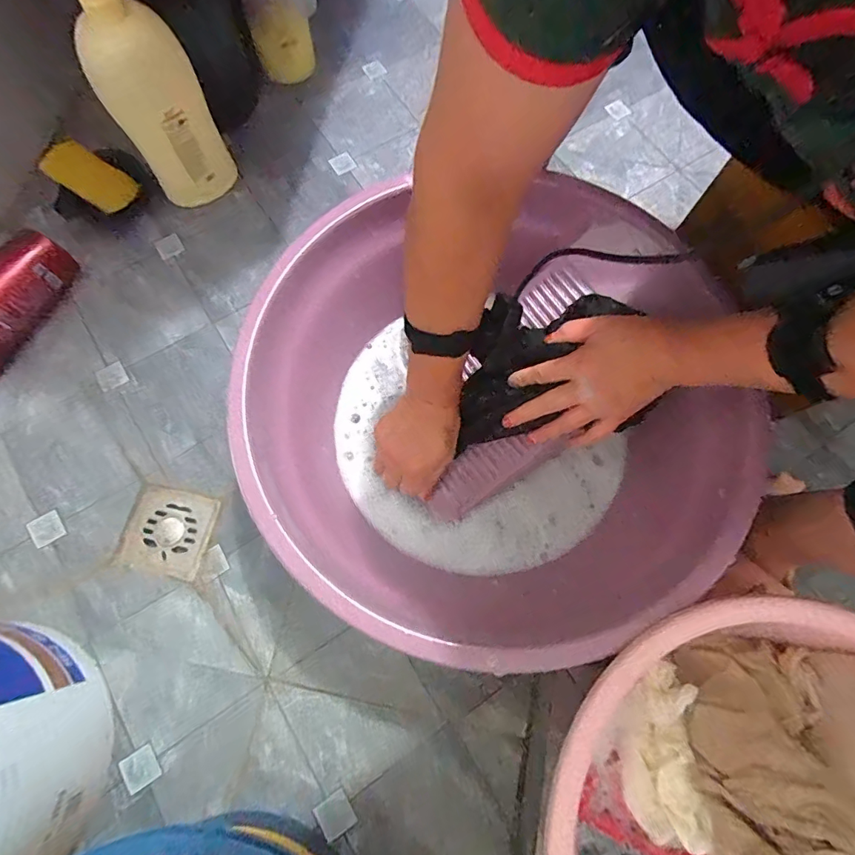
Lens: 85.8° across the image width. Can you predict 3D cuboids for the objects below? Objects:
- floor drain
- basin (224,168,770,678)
[{"bbox_3d":[-0.309,0.124,0.552,0.098,0.008,0.096,13,73,3],"label":"floor drain"},{"bbox_3d":[0.053,-0.010,0.495,0.450,0.174,0.441,0,73,-1],"label":"basin"}]

